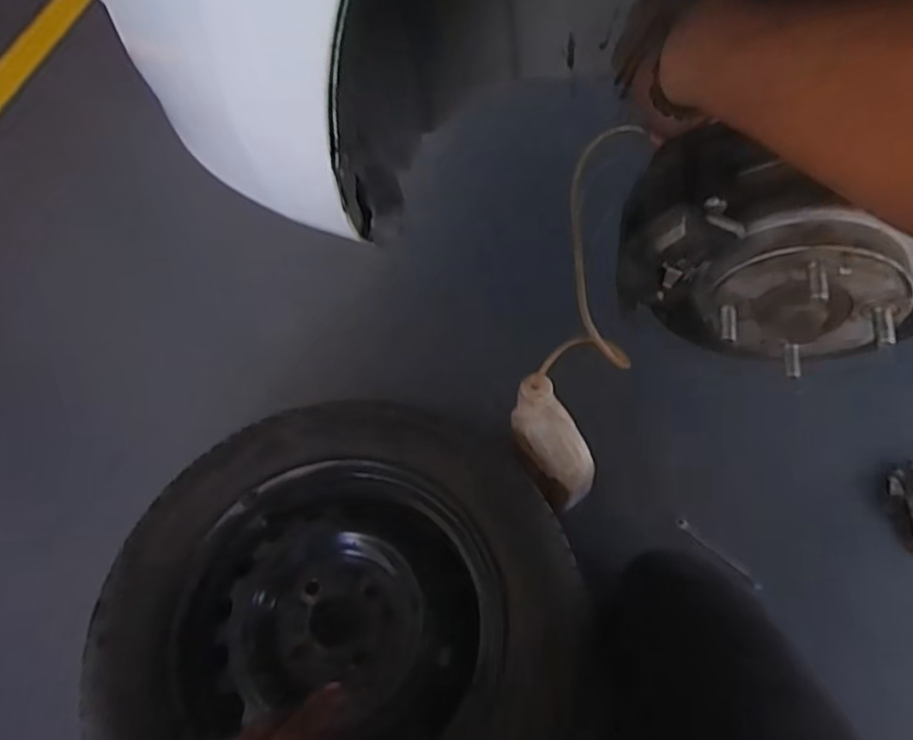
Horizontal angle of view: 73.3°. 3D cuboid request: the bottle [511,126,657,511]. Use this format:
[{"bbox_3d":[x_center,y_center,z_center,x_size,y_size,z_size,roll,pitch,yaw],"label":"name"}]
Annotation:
[{"bbox_3d":[0.134,0.010,0.701,0.126,0.465,0.121,20,63,13],"label":"bottle"}]

